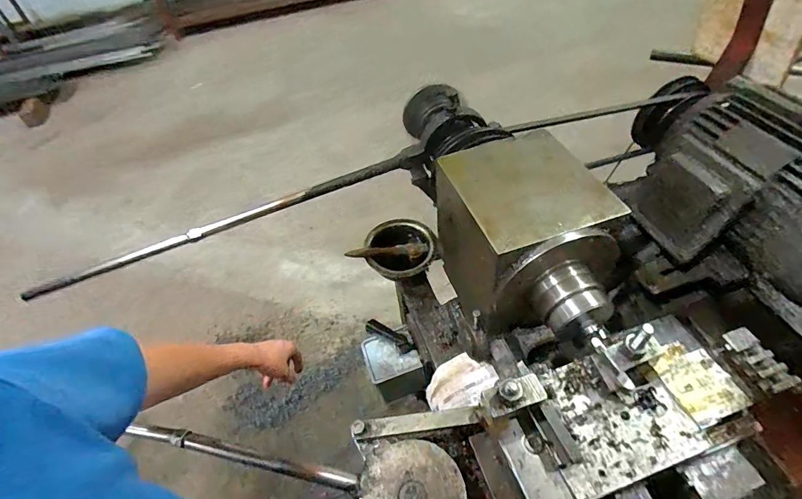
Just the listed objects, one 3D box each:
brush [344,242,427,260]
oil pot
[{"bbox_3d":[-0.026,0.005,0.744,0.147,0.030,0.017,-4,48,-14],"label":"brush"},{"bbox_3d":[0.001,0.004,0.757,0.130,0.053,0.135,-9,49,-1],"label":"oil pot"}]

